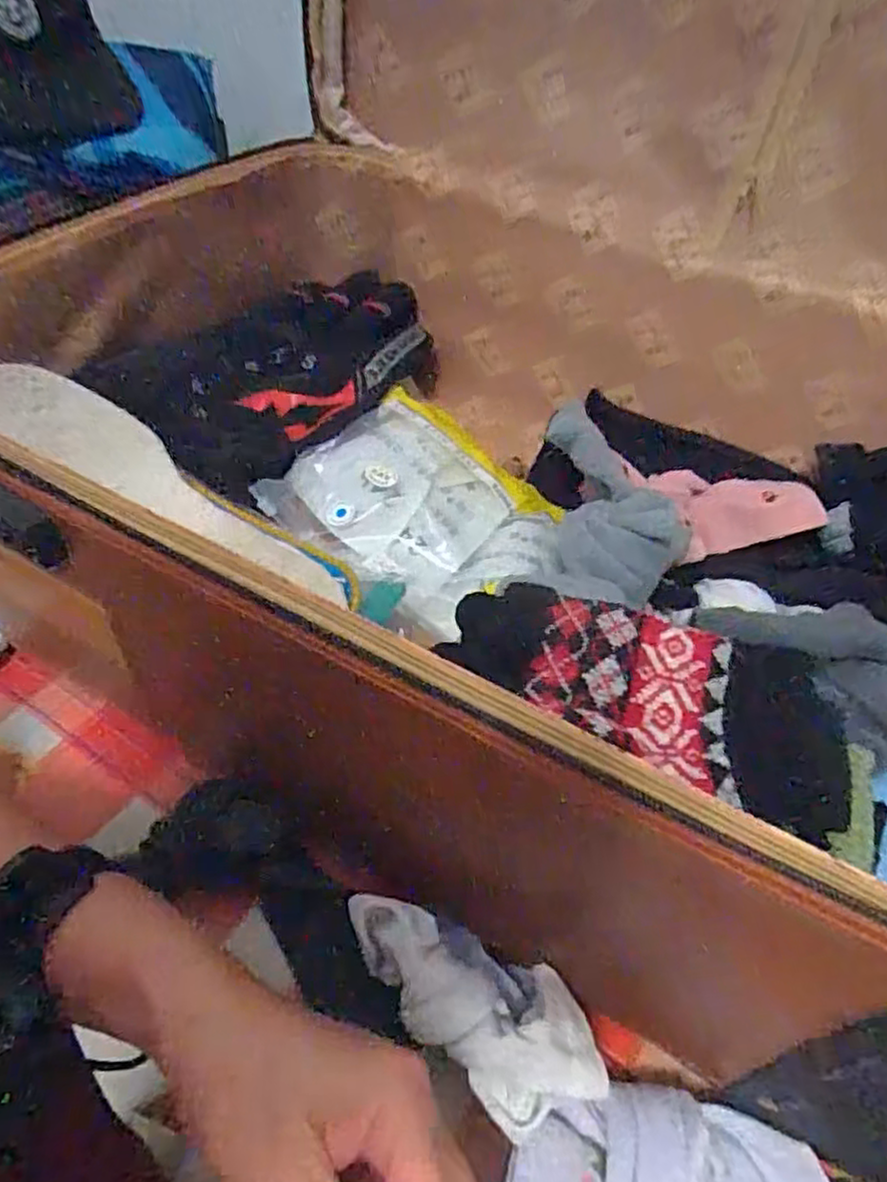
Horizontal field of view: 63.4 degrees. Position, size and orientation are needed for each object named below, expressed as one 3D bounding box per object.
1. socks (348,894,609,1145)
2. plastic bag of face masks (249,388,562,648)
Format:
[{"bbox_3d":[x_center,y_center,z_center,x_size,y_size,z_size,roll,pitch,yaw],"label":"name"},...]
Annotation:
[{"bbox_3d":[0.010,0.174,0.314,0.127,0.039,0.058,33,54,22],"label":"socks"},{"bbox_3d":[-0.013,-0.057,0.496,0.166,0.049,0.163,34,55,23],"label":"plastic bag of face masks"}]

